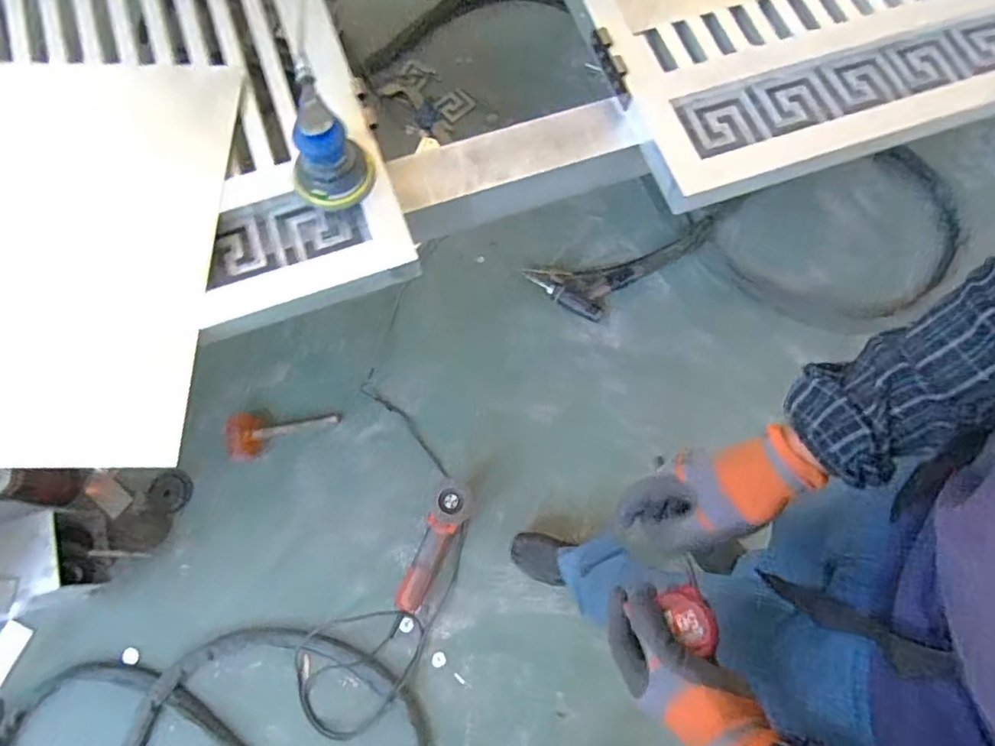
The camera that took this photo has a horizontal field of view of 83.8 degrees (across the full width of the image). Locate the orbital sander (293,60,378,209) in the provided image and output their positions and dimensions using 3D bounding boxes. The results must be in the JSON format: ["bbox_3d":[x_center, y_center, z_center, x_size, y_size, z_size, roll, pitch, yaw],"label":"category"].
[{"bbox_3d":[-0.256,-0.342,0.785,0.106,0.096,0.196,-24,74,-7],"label":"orbital sander"}]

